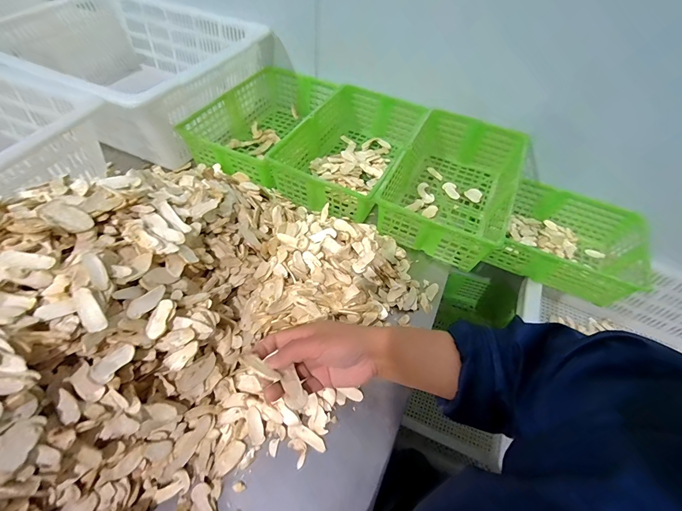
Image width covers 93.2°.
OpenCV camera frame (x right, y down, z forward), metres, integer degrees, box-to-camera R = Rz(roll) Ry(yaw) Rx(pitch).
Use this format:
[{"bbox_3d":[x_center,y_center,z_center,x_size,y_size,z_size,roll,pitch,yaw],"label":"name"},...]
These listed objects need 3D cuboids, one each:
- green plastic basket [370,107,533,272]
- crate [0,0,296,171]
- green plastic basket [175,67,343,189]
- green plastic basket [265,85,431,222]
[{"bbox_3d":[0.224,-0.144,0.642,0.225,0.093,0.344,23,55,12],"label":"green plastic basket"},{"bbox_3d":[-0.490,-0.431,0.767,0.562,0.185,0.488,28,56,16],"label":"crate"},{"bbox_3d":[-0.169,-0.300,0.748,0.215,0.104,0.355,22,54,11],"label":"green plastic basket"},{"bbox_3d":[0.026,-0.221,0.688,0.217,0.103,0.334,25,55,14],"label":"green plastic basket"}]

